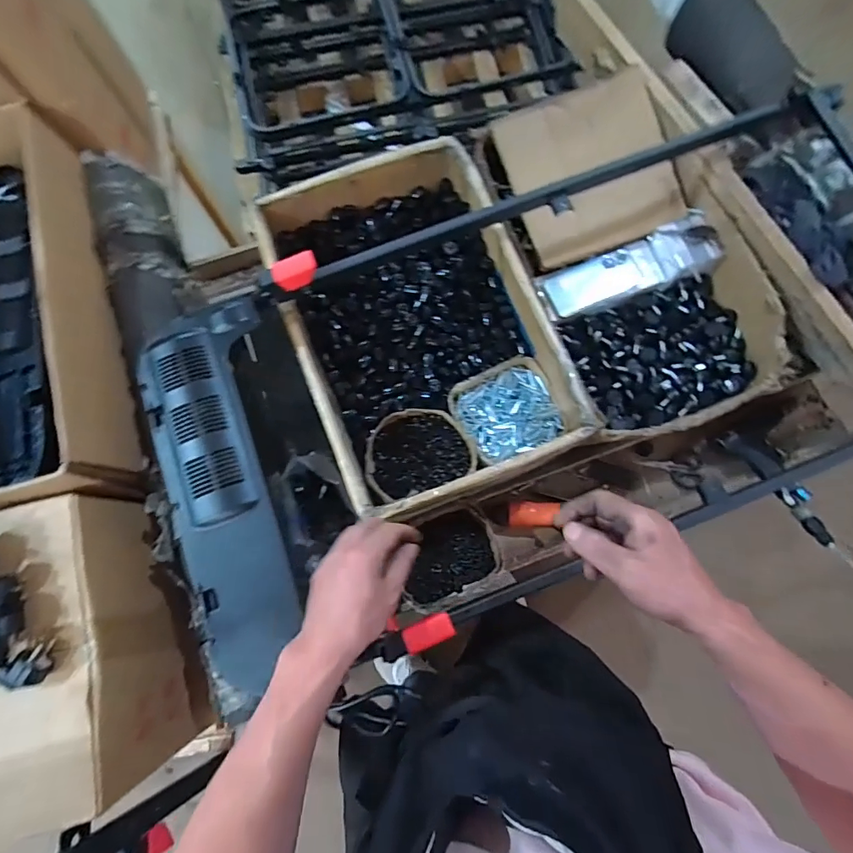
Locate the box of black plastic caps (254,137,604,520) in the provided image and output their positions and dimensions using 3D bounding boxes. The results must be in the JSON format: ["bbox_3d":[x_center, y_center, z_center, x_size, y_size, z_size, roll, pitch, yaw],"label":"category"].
[{"bbox_3d":[-0.013,-0.147,0.736,0.343,0.137,0.502,-22,78,-4],"label":"box of black plastic caps"}]

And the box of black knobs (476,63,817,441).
[{"bbox_3d":[0.324,-0.280,0.786,0.356,0.132,0.586,-22,78,-4],"label":"box of black knobs"}]

